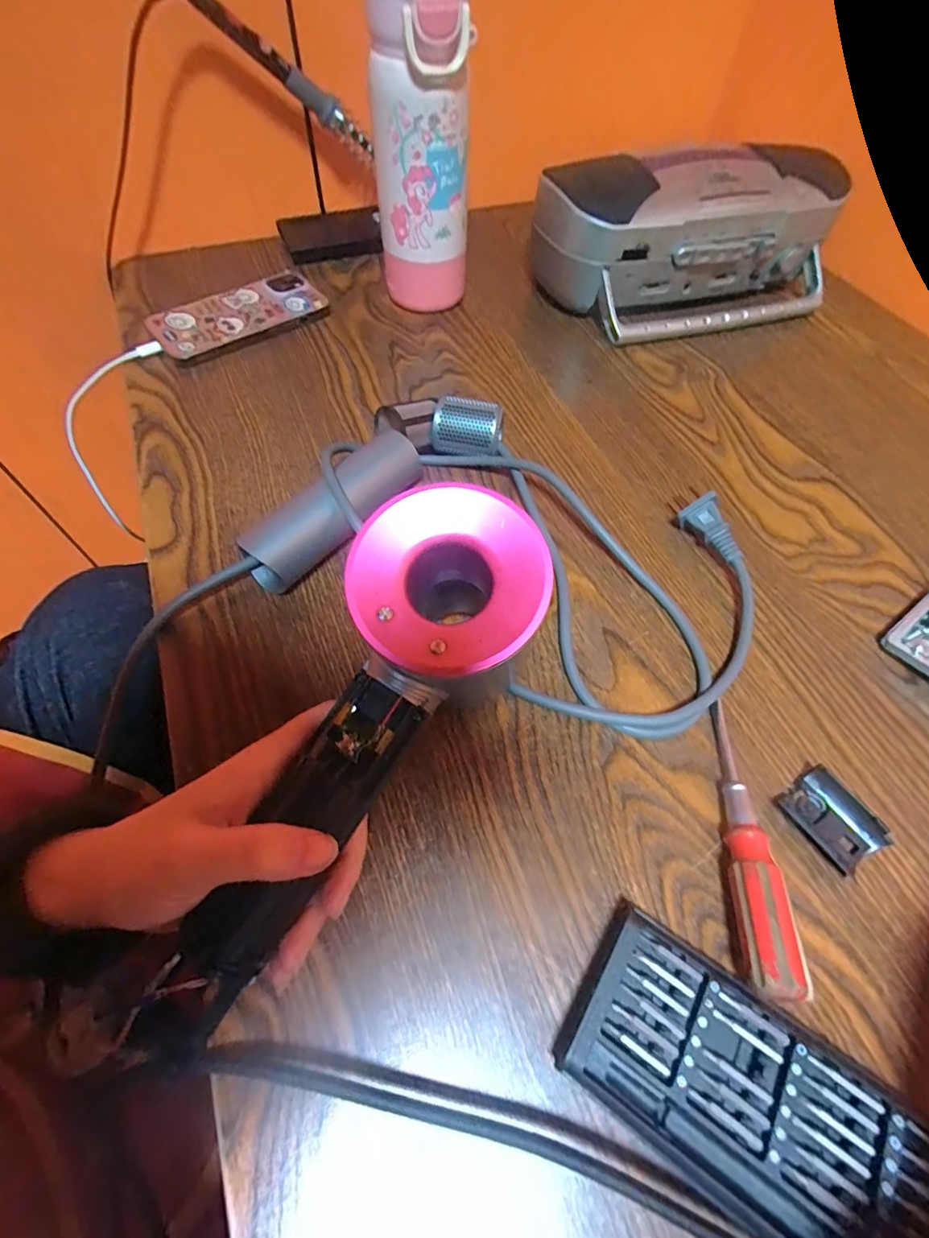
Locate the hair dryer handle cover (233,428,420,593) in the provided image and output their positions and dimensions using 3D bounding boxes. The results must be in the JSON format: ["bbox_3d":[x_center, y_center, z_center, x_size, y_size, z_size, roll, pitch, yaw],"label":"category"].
[{"bbox_3d":[-0.078,-0.067,0.317,0.030,0.039,0.120,38,66,19],"label":"hair dryer handle cover"}]

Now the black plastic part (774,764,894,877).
[{"bbox_3d":[0.178,0.097,0.248,0.030,0.009,0.042,-30,65,-17],"label":"black plastic part"}]

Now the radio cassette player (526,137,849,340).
[{"bbox_3d":[0.192,-0.312,0.435,0.268,0.105,0.099,-14,61,-9],"label":"radio cassette player"}]

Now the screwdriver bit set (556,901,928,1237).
[{"bbox_3d":[0.114,0.183,0.189,0.152,0.020,0.064,31,64,15],"label":"screwdriver bit set"}]

